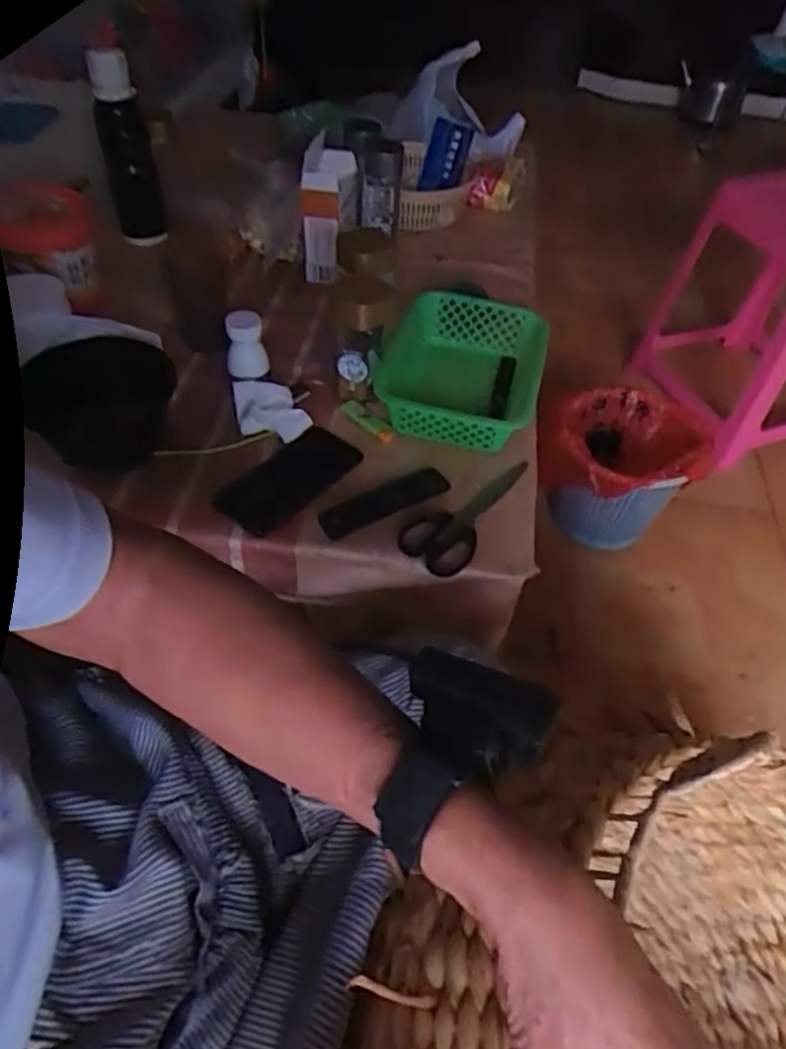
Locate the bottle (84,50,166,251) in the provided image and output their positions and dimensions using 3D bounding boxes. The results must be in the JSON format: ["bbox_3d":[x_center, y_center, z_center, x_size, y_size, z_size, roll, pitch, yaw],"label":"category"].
[{"bbox_3d":[-0.393,-0.553,1.012,0.071,0.263,0.061,-11,51,-13],"label":"bottle"}]

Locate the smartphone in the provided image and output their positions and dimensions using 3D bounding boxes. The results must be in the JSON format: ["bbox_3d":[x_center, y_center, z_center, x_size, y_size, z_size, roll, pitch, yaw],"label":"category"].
[{"bbox_3d":[-0.112,-0.051,0.753,0.081,0.012,0.162,31,54,21],"label":"smartphone"}]

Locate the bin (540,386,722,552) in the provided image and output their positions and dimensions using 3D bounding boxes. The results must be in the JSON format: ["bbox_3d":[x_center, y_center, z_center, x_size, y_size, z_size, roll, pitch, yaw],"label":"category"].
[{"bbox_3d":[0.403,-0.094,1.244,0.238,0.217,0.254,-26,56,-24],"label":"bin"}]

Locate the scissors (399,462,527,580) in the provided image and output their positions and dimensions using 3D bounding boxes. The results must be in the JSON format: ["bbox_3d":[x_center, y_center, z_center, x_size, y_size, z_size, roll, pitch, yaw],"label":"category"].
[{"bbox_3d":[0.083,-0.020,0.745,0.073,0.015,0.193,27,53,19],"label":"scissors"}]

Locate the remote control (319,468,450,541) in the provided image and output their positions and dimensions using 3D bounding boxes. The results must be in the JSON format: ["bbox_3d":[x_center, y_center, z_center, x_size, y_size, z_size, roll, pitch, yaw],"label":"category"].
[{"bbox_3d":[-0.006,-0.025,0.729,0.153,0.015,0.038,-28,57,-25],"label":"remote control"}]

